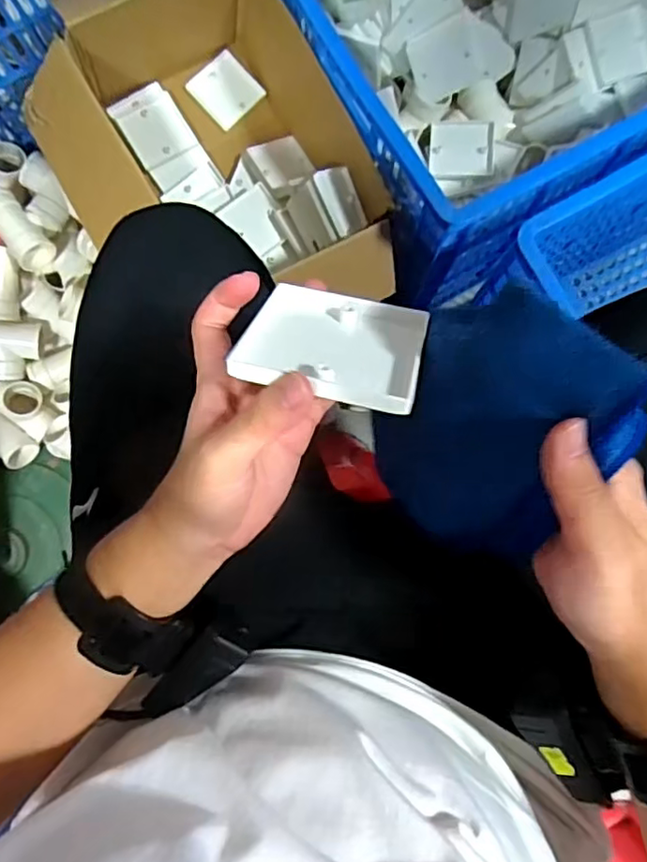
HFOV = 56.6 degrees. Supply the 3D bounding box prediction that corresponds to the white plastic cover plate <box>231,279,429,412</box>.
[{"bbox_3d":[0.006,-0.044,0.300,0.085,0.010,0.085,14,42,7],"label":"white plastic cover plate"}]

